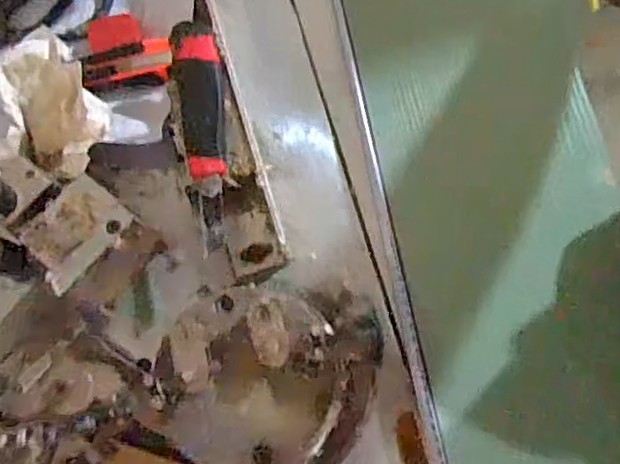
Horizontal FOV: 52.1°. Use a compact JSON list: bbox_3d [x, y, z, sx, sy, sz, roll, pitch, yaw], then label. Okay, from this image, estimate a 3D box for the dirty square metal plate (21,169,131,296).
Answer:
[{"bbox_3d":[-0.174,-0.001,0.468,0.056,0.011,0.075,39,81,12],"label":"dirty square metal plate"}]

